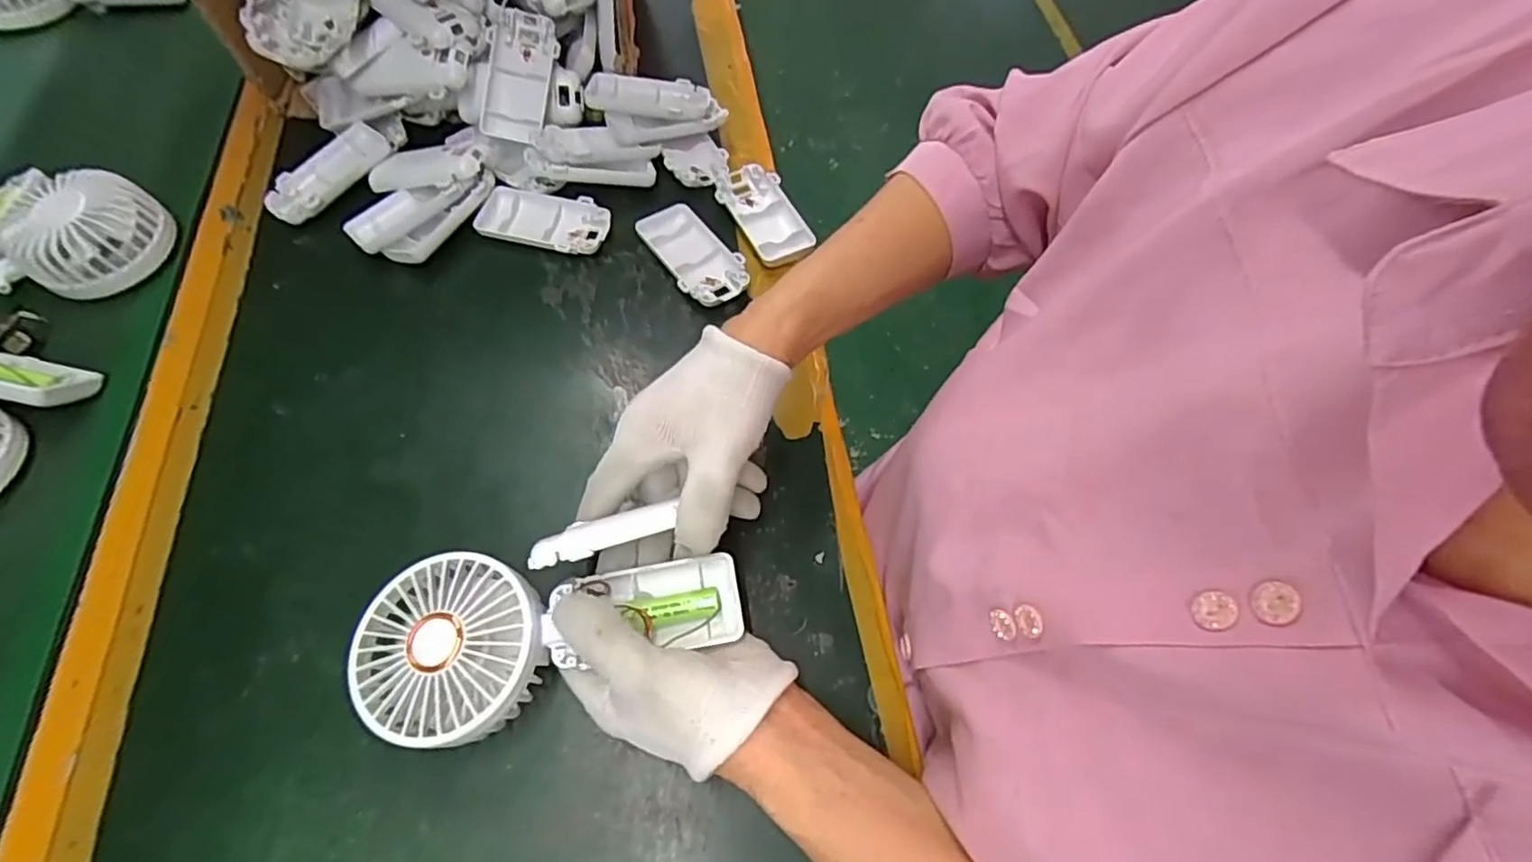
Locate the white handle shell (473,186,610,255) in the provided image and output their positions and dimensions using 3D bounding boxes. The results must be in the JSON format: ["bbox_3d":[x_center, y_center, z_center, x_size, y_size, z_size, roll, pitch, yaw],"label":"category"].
[{"bbox_3d":[-0.167,-0.157,0.499,0.095,0.016,0.048,13,62,5],"label":"white handle shell"}]

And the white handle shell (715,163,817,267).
[{"bbox_3d":[-0.001,-0.169,0.511,0.049,0.010,0.099,-27,66,-15],"label":"white handle shell"}]

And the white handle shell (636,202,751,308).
[{"bbox_3d":[-0.054,-0.130,0.489,0.048,0.012,0.095,-32,67,-17],"label":"white handle shell"}]

